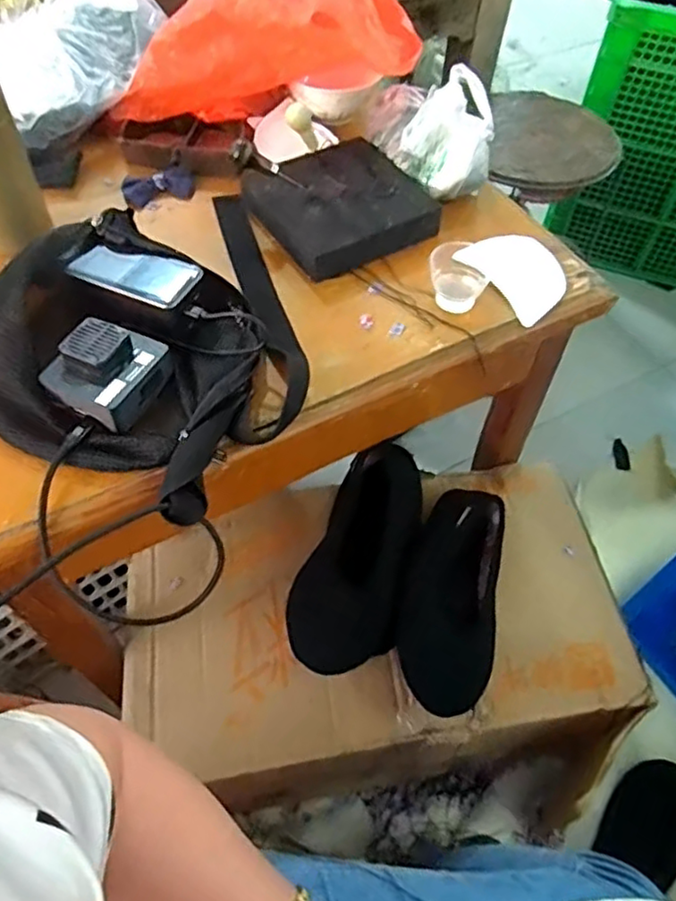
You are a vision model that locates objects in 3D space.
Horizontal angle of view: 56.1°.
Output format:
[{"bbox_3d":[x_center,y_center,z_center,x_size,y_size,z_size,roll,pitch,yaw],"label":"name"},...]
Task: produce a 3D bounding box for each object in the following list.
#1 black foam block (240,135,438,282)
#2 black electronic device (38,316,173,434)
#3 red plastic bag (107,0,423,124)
[{"bbox_3d":[0.001,-0.247,0.634,0.155,0.030,0.145,-24,60,-17],"label":"black foam block"},{"bbox_3d":[-0.178,-0.063,0.496,0.075,0.039,0.079,26,59,15],"label":"black electronic device"},{"bbox_3d":[-0.091,-0.439,0.666,0.311,0.122,0.142,-13,55,12],"label":"red plastic bag"}]

